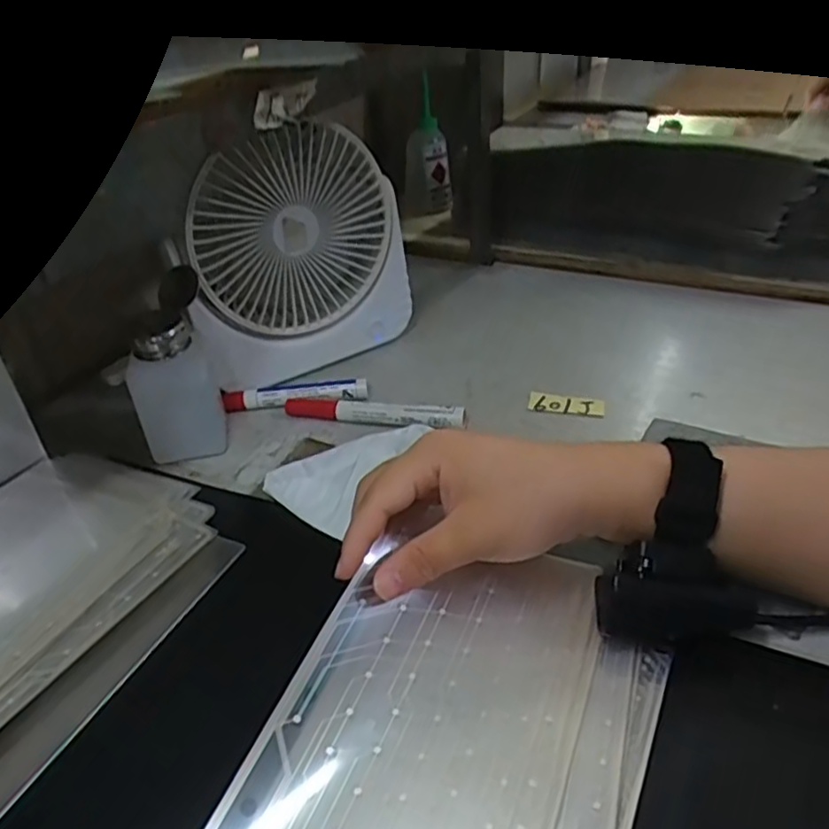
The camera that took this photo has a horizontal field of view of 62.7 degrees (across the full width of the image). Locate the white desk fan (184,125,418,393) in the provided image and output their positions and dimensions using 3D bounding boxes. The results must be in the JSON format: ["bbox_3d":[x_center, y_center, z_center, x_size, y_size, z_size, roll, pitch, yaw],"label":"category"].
[{"bbox_3d":[-0.089,-0.121,0.536,0.172,0.191,0.053,-17,36,-15],"label":"white desk fan"}]

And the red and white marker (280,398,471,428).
[{"bbox_3d":[-0.032,-0.002,0.515,0.139,0.018,0.016,6,37,17],"label":"red and white marker"}]

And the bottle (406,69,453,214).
[{"bbox_3d":[0.014,-0.331,0.849,0.055,0.147,0.058,-6,35,1],"label":"bottle"}]

